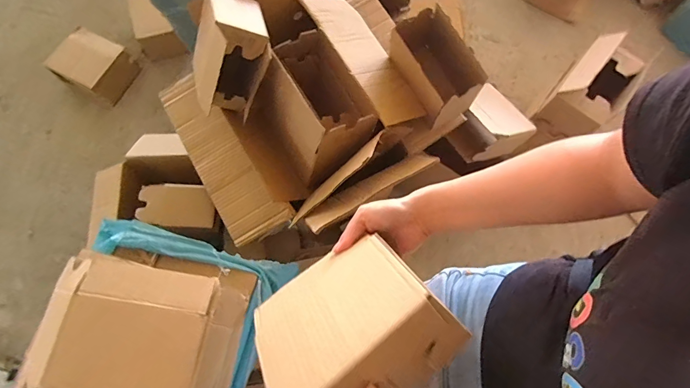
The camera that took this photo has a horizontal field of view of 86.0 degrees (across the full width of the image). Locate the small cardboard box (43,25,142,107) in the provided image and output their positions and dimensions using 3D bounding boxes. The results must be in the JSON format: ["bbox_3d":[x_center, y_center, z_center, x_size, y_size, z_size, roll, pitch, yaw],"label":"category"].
[{"bbox_3d":[-0.761,-0.390,1.138,0.200,0.120,0.167,26,74,5],"label":"small cardboard box"}]

